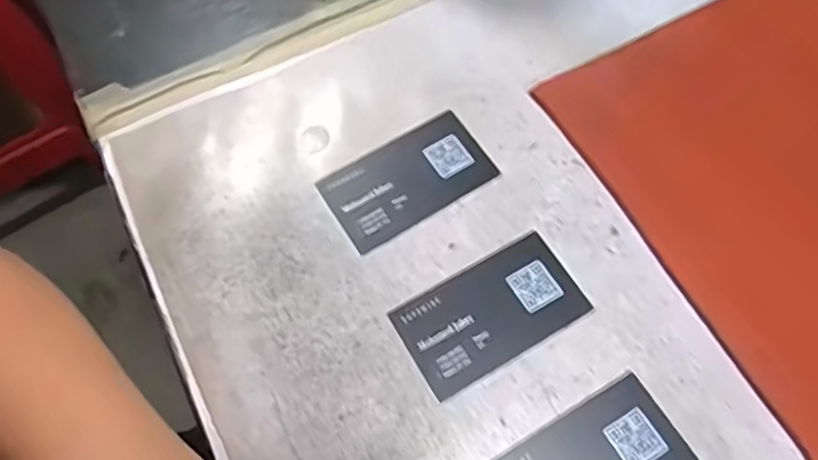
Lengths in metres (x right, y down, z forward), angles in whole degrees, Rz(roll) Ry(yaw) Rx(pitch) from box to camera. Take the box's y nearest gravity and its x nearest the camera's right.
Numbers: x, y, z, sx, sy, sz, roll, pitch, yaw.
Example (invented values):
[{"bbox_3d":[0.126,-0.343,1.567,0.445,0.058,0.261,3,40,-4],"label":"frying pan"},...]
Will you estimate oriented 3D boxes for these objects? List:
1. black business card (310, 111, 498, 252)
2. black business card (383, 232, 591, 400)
[{"bbox_3d":[0.000,-0.028,0.354,0.086,0.004,0.049,-30,67,-11],"label":"black business card"},{"bbox_3d":[0.040,0.039,0.320,0.087,0.004,0.049,-29,67,-11],"label":"black business card"}]

